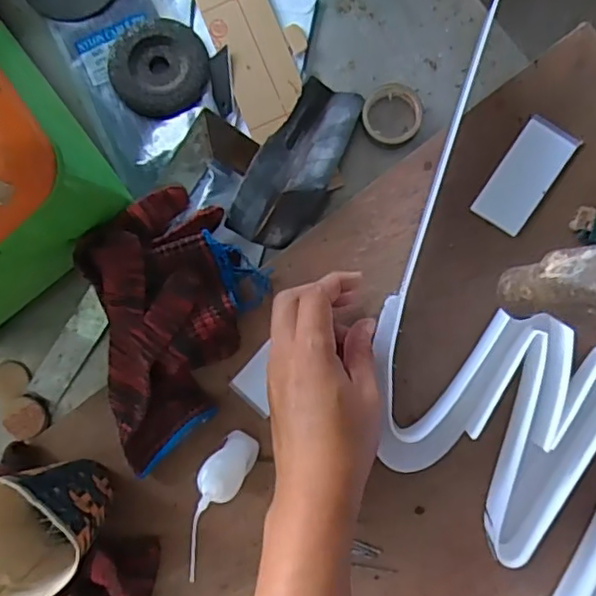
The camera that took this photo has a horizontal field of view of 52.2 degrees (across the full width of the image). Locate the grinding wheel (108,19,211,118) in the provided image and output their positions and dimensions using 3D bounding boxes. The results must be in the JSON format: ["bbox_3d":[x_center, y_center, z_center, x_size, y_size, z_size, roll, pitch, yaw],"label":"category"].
[{"bbox_3d":[-0.108,-0.181,0.473,0.074,0.012,0.077,0,92,5],"label":"grinding wheel"}]

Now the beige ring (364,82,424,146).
[{"bbox_3d":[0.071,-0.137,0.457,0.045,0.019,0.043,0,92,5],"label":"beige ring"}]

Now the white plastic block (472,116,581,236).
[{"bbox_3d":[0.164,-0.089,0.439,0.040,0.004,0.081,35,94,2],"label":"white plastic block"}]

